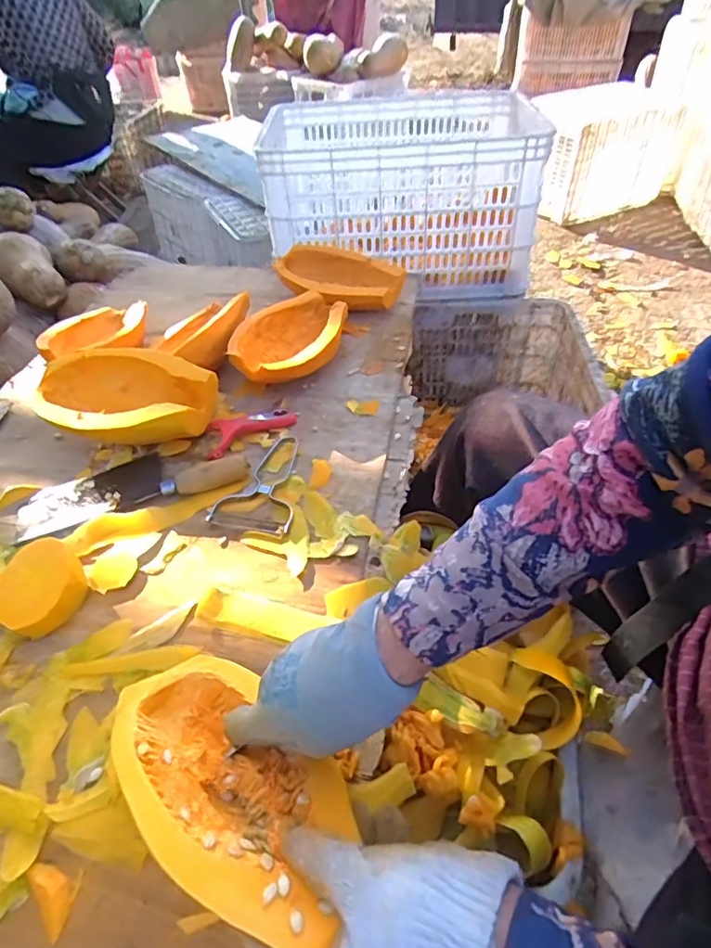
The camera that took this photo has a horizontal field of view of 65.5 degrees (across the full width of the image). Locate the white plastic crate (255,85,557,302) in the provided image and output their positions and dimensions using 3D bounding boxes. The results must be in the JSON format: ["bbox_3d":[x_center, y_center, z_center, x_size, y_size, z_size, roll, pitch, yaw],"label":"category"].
[{"bbox_3d":[0.091,-0.586,1.145,0.511,0.256,0.417,2,44,4],"label":"white plastic crate"}]

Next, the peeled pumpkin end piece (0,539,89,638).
[{"bbox_3d":[-0.310,0.110,0.538,0.083,0.044,0.093,-28,50,-25],"label":"peeled pumpkin end piece"}]

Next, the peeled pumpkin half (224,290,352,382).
[{"bbox_3d":[-0.087,-0.184,0.790,0.193,0.063,0.135,-34,53,-29],"label":"peeled pumpkin half"}]

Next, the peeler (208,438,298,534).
[{"bbox_3d":[-0.102,0.008,0.647,0.092,0.012,0.148,10,45,11],"label":"peeler"}]

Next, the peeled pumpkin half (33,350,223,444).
[{"bbox_3d":[-0.289,-0.089,0.701,0.227,0.088,0.121,5,44,6],"label":"peeled pumpkin half"}]

